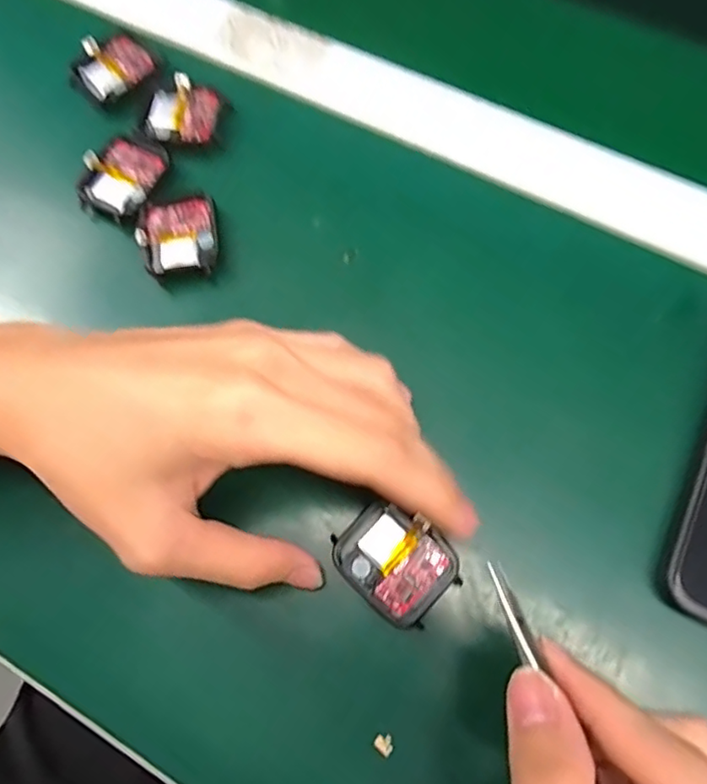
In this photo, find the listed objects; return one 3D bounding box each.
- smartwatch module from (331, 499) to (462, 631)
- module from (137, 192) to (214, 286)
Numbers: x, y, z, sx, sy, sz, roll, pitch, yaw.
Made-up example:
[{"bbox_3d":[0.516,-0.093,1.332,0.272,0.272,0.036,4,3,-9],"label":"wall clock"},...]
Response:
[{"bbox_3d":[0.016,0.067,0.230,0.045,0.009,0.036,40,77,14],"label":"smartwatch module"},{"bbox_3d":[-0.085,-0.076,0.282,0.036,0.007,0.041,-9,71,-1],"label":"module"}]

